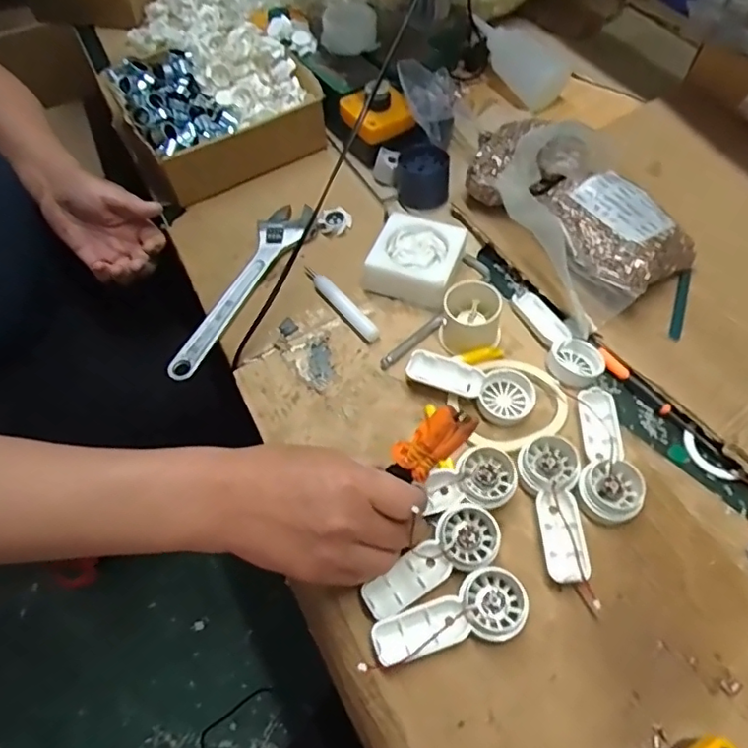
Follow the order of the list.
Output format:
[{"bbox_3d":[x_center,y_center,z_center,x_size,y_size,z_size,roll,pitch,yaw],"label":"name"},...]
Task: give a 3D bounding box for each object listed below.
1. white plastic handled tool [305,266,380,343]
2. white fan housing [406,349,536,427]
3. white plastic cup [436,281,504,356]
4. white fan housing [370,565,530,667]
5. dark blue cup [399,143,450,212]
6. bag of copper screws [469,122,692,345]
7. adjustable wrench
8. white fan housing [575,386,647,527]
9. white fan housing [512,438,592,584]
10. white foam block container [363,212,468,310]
[{"bbox_3d":[-0.036,-0.071,0.563,0.017,0.021,0.113,-31,63,-23],"label":"white plastic handled tool"},{"bbox_3d":[0.087,0.005,0.501,0.109,0.019,0.045,24,57,12],"label":"white fan housing"},{"bbox_3d":[0.092,-0.056,0.526,0.060,0.043,0.052,-2,56,-5],"label":"white plastic cup"},{"bbox_3d":[0.056,0.178,0.399,0.110,0.019,0.046,-20,59,-17],"label":"white fan housing"},{"bbox_3d":[0.056,-0.223,0.630,0.055,0.055,0.056,2,56,-3],"label":"dark blue cup"},{"bbox_3d":[0.196,-0.169,0.546,0.147,0.113,0.218,-28,60,-14],"label":"bag of copper screws"},{"bbox_3d":[-0.133,-0.097,0.575,0.041,0.016,0.242,23,57,11],"label":"adjustable wrench"},{"bbox_3d":[0.191,0.065,0.462,0.048,0.024,0.111,12,56,4],"label":"white fan housing"},{"bbox_3d":[0.139,0.102,0.438,0.047,0.024,0.114,1,56,-3],"label":"white fan housing"},{"bbox_3d":[0.043,-0.113,0.565,0.086,0.036,0.093,19,60,14],"label":"white foam block container"}]

